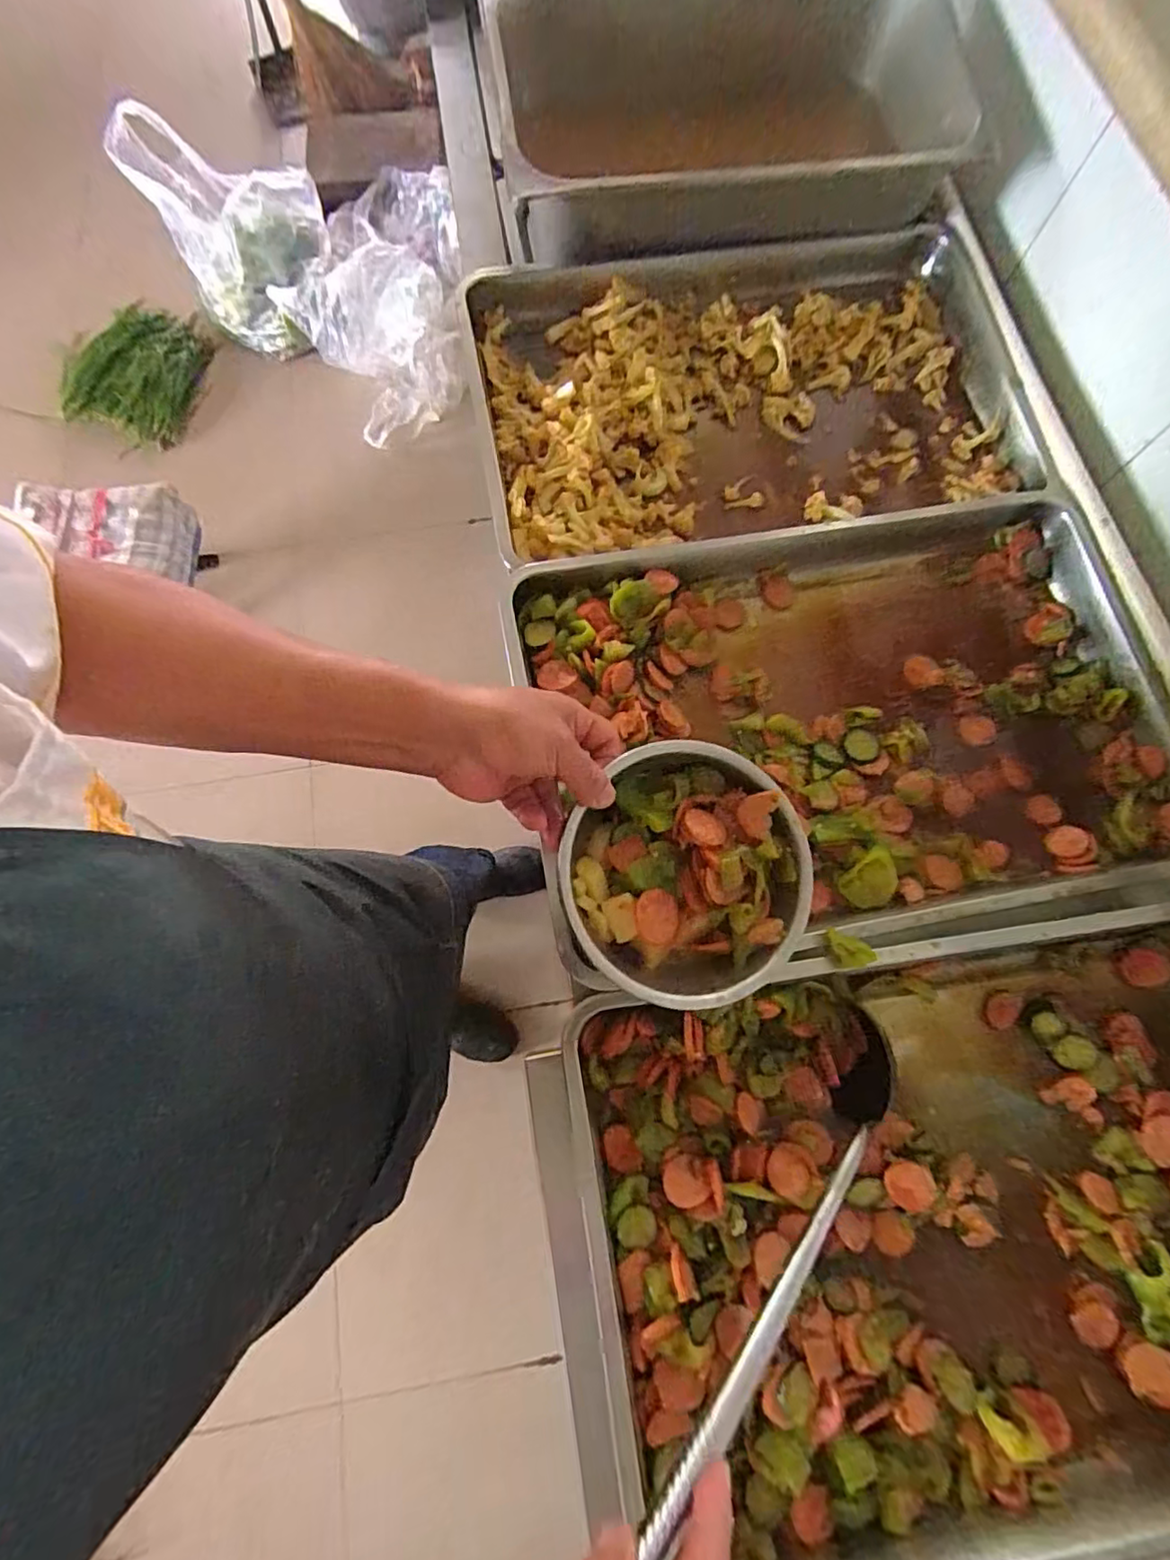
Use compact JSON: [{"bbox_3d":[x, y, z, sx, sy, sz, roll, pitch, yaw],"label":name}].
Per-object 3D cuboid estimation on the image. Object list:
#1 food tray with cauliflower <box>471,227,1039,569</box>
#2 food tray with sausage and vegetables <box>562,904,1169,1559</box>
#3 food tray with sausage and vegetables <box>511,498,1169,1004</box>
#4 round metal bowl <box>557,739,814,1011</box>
[{"bbox_3d":[0.180,-0.426,0.678,0.586,0.052,0.382,-11,75,-2],"label":"food tray with cauliflower"},{"bbox_3d":[0.307,0.328,0.466,0.598,0.055,0.404,-10,75,-2],"label":"food tray with sausage and vegetables"},{"bbox_3d":[0.245,-0.056,0.577,0.587,0.054,0.393,-9,75,-1],"label":"food tray with sausage and vegetables"},{"bbox_3d":[0.072,0.067,0.433,0.162,0.063,0.169,0,75,1],"label":"round metal bowl"}]

